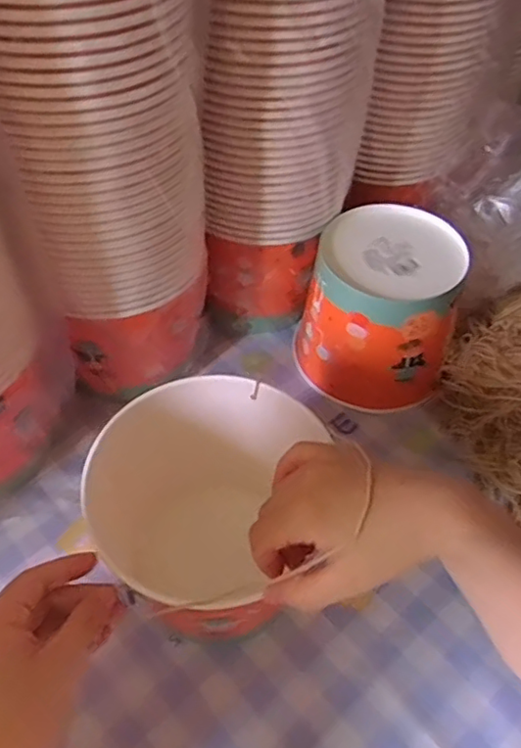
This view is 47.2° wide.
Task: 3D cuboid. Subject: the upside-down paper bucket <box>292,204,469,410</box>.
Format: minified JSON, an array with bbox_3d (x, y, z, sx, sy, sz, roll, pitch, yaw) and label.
[{"bbox_3d":[0.113,-0.061,0.562,0.134,0.134,0.137,14,52,8],"label":"upside-down paper bucket"}]

